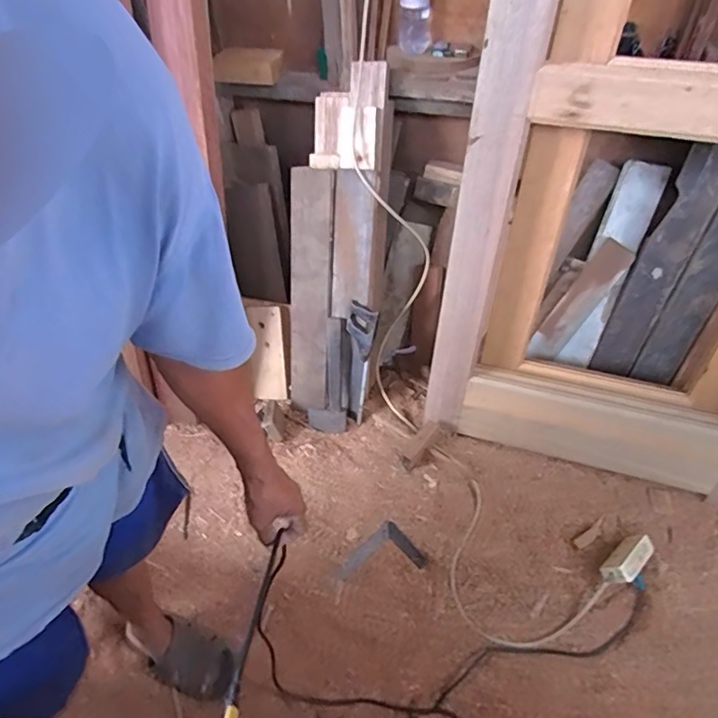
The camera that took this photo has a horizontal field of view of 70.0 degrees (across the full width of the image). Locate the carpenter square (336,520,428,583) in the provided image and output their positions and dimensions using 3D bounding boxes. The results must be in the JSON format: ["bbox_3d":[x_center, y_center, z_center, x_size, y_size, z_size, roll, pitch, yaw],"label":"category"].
[{"bbox_3d":[0.050,0.487,1.211,0.183,0.005,0.134,-34,57,-22],"label":"carpenter square"}]

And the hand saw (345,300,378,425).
[{"bbox_3d":[-0.002,0.016,1.402,0.078,0.337,0.031,7,18,9],"label":"hand saw"}]

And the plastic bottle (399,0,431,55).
[{"bbox_3d":[0.131,-0.853,1.212,0.077,0.225,0.058,1,51,4],"label":"plastic bottle"}]

